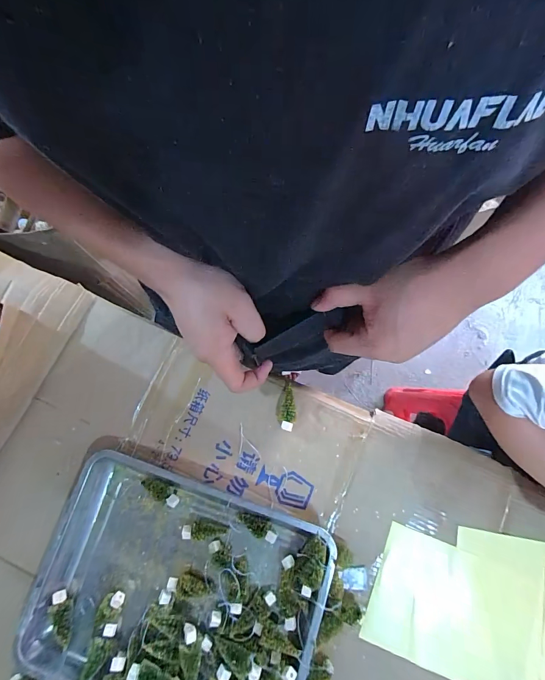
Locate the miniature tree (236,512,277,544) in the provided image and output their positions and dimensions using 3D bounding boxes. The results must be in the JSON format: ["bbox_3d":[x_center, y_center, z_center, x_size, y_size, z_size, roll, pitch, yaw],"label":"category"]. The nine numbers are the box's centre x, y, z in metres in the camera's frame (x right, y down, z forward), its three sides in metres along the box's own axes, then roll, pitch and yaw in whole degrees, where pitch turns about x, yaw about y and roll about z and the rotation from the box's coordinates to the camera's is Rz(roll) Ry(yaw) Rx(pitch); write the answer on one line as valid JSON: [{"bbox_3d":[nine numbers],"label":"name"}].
[{"bbox_3d":[-0.025,0.312,0.578,0.074,0.034,0.026,25,81,8],"label":"miniature tree"}]

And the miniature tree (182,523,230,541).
[{"bbox_3d":[-0.114,0.323,0.582,0.072,0.032,0.023,4,79,4],"label":"miniature tree"}]

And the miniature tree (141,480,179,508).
[{"bbox_3d":[-0.195,0.262,0.600,0.073,0.034,0.029,24,81,8],"label":"miniature tree"}]

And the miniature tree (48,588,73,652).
[{"bbox_3d":[-0.345,0.454,0.561,0.027,0.025,0.079,-12,78,1],"label":"miniature tree"}]

